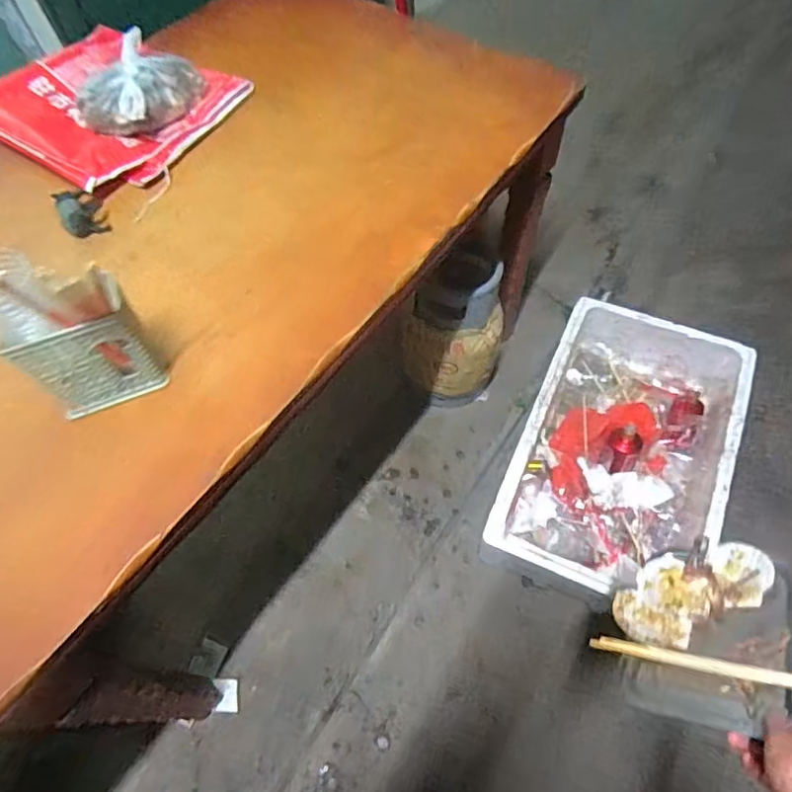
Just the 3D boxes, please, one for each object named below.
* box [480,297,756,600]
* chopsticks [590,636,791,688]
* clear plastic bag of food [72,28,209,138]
[{"bbox_3d":[0.566,0.136,1.407,0.463,0.197,0.757,20,63,18],"label":"box"},{"bbox_3d":[0.351,0.316,0.673,0.227,0.015,0.017,-6,56,39],"label":"chopsticks"},{"bbox_3d":[-0.442,-0.526,0.955,0.179,0.075,0.219,18,63,17],"label":"clear plastic bag of food"}]

